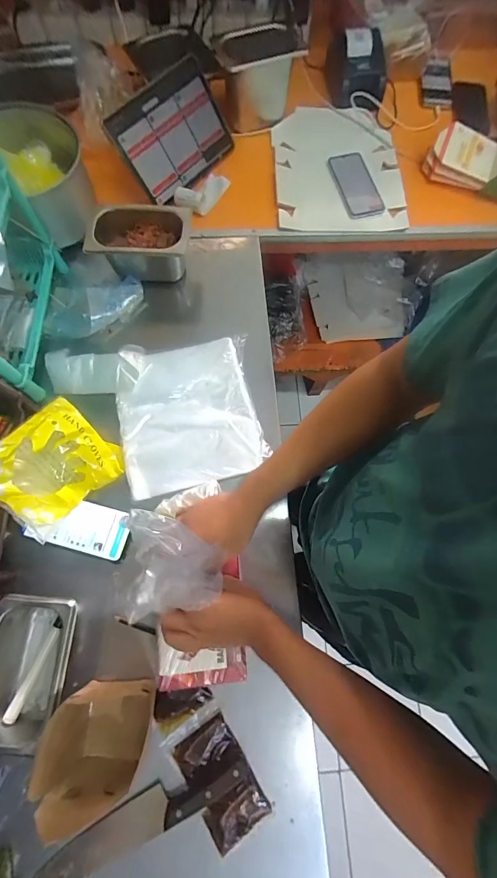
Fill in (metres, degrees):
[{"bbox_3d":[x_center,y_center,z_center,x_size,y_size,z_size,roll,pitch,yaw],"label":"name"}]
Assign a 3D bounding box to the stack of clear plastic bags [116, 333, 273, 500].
[{"bbox_3d":[-0.102,-0.049,0.597,0.227,0.025,0.245,-13,73,-6],"label":"stack of clear plastic bags"}]

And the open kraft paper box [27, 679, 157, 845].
[{"bbox_3d":[-0.184,0.373,0.439,0.104,0.096,0.131,11,72,1],"label":"open kraft paper box"}]

